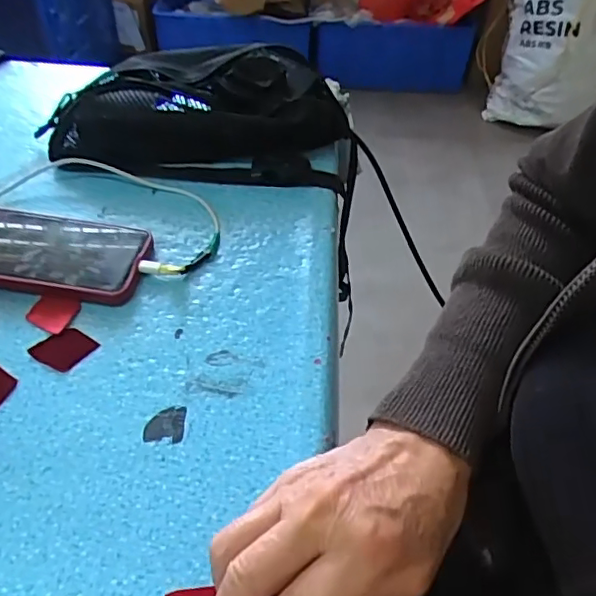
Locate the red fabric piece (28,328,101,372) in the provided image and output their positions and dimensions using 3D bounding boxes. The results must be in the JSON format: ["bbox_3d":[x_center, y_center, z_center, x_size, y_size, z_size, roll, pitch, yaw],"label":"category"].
[{"bbox_3d":[-0.165,0.035,0.407,0.034,0.004,0.034,28,52,19],"label":"red fabric piece"}]

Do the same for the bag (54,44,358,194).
[{"bbox_3d":[-0.086,-0.183,0.559,0.280,0.069,0.145,3,48,-1],"label":"bag"}]

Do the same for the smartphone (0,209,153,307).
[{"bbox_3d":[-0.199,-0.036,0.457,0.155,0.018,0.078,8,48,3],"label":"smartphone"}]

